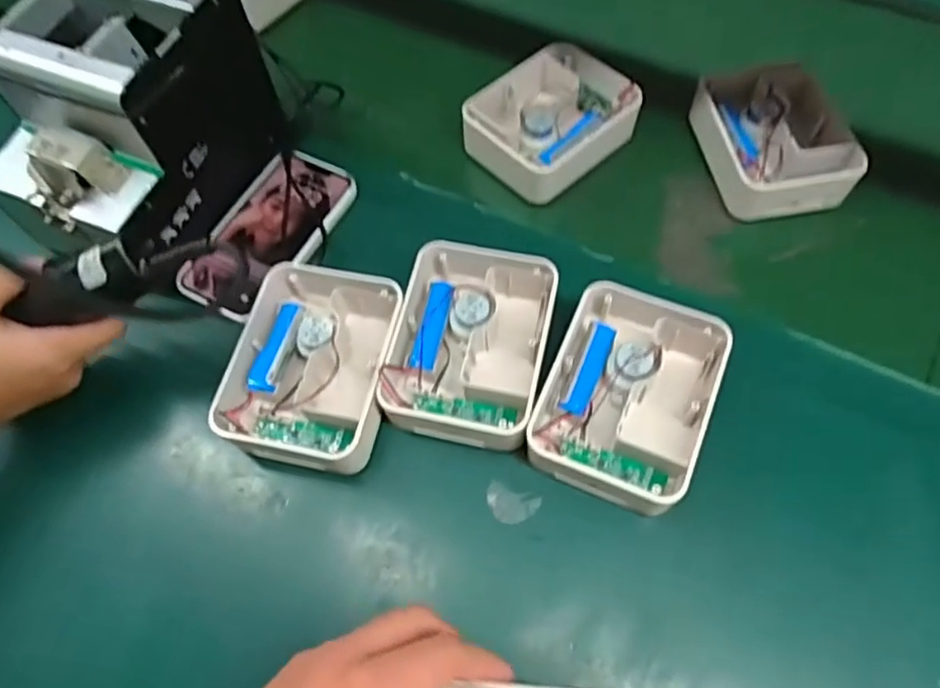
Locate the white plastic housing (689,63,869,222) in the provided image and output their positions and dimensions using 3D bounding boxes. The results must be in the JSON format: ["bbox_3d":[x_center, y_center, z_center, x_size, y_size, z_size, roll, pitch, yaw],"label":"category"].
[{"bbox_3d":[0.245,-0.170,0.537,0.102,0.039,0.143,-10,62,-3],"label":"white plastic housing"}]

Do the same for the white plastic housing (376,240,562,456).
[{"bbox_3d":[0.001,0.002,0.443,0.102,0.045,0.131,11,63,9],"label":"white plastic housing"}]

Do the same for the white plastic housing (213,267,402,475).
[{"bbox_3d":[-0.103,0.016,0.443,0.099,0.048,0.128,9,63,8],"label":"white plastic housing"}]

